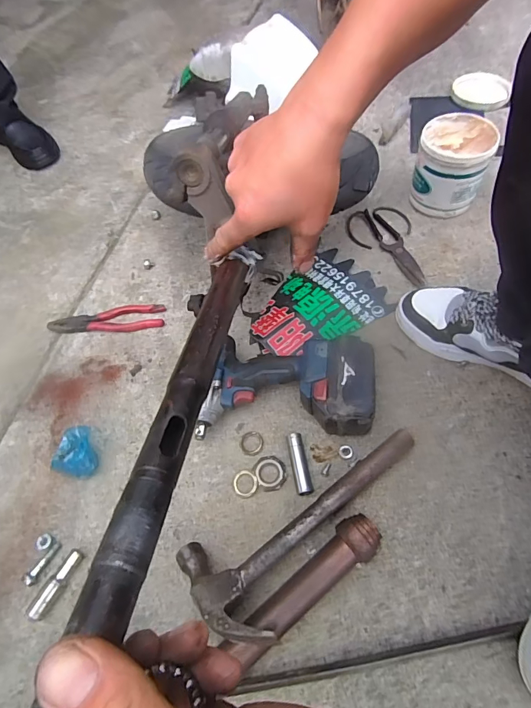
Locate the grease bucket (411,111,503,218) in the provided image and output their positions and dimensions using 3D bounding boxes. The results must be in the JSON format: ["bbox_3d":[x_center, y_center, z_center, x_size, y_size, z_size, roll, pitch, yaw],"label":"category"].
[{"bbox_3d":[0.321,-0.327,0.723,0.107,0.130,0.111,-2,60,3],"label":"grease bucket"}]

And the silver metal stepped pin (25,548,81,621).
[{"bbox_3d":[-0.252,0.278,0.497,0.021,0.021,0.081,26,66,18],"label":"silver metal stepped pin"}]

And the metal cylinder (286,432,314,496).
[{"bbox_3d":[0.045,0.145,0.545,0.022,0.018,0.079,-10,60,-1],"label":"metal cylinder"}]

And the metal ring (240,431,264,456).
[{"bbox_3d":[-0.018,0.123,0.568,0.031,0.007,0.034,-2,60,3],"label":"metal ring"}]

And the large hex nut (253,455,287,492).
[{"bbox_3d":[0.006,0.158,0.548,0.042,0.007,0.046,-11,60,-2],"label":"large hex nut"}]

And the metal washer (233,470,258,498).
[{"bbox_3d":[-0.027,0.171,0.544,0.033,0.004,0.034,-7,61,13],"label":"metal washer"}]

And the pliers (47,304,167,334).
[{"bbox_3d":[-0.268,-0.055,0.697,0.193,0.015,0.046,-7,60,0],"label":"pliers"}]

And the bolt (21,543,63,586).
[{"bbox_3d":[-0.280,0.262,0.517,0.015,0.012,0.054,22,65,16],"label":"bolt"}]

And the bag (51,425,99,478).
[{"bbox_3d":[-0.258,0.134,0.569,0.069,0.047,0.063,10,62,10],"label":"bag"}]

